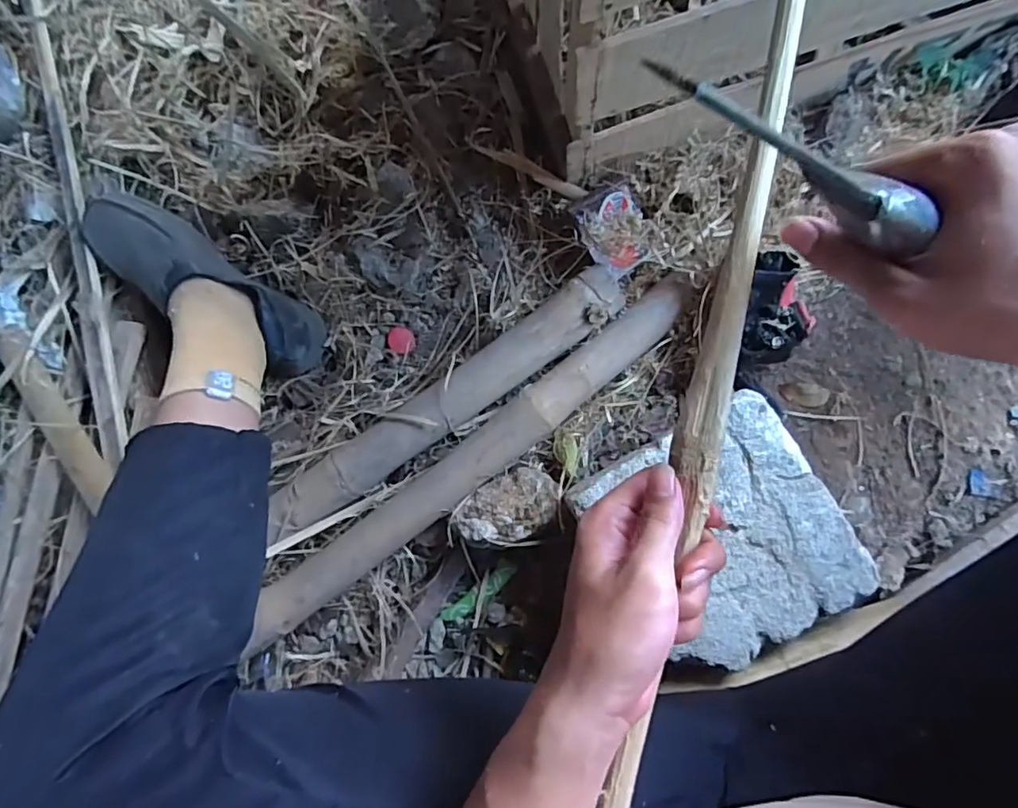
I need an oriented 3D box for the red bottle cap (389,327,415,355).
[{"bbox_3d":[-0.123,-0.073,0.644,0.030,0.011,0.030,-1,83,7],"label":"red bottle cap"}]

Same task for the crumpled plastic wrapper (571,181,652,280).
[{"bbox_3d":[0.109,-0.176,0.569,0.064,0.018,0.091,-20,81,5],"label":"crumpled plastic wrapper"}]

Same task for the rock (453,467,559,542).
[{"bbox_3d":[-0.001,0.105,0.558,0.105,0.051,0.065,-25,81,4],"label":"rock"}]

